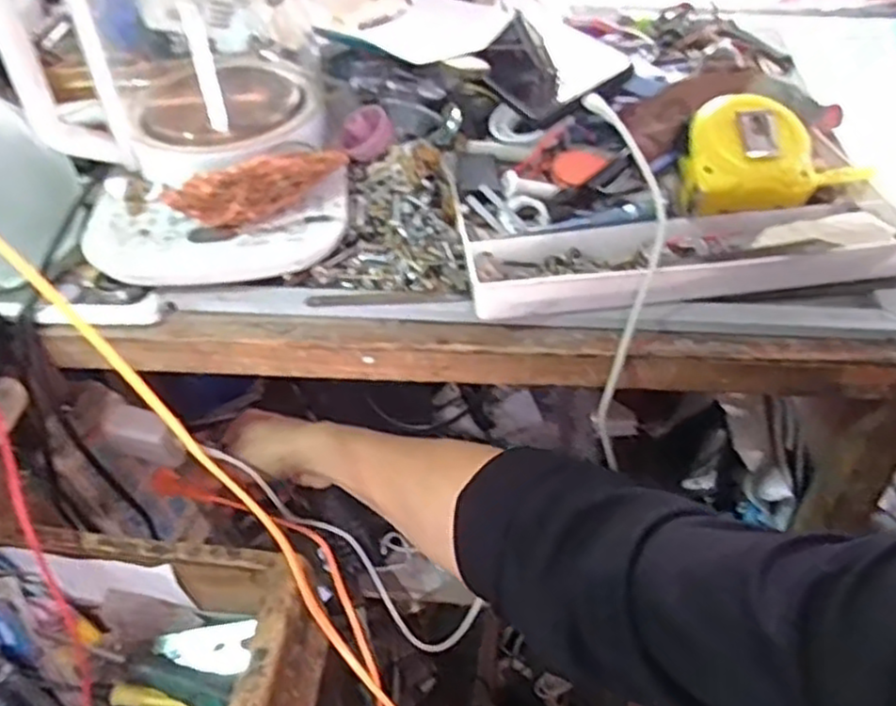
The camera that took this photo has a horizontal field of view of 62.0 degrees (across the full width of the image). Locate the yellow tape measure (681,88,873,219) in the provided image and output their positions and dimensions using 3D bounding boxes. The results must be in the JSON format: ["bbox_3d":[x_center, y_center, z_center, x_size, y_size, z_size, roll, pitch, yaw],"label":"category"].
[{"bbox_3d":[0.206,-0.130,0.480,0.119,0.052,0.063,-13,47,-9],"label":"yellow tape measure"}]

